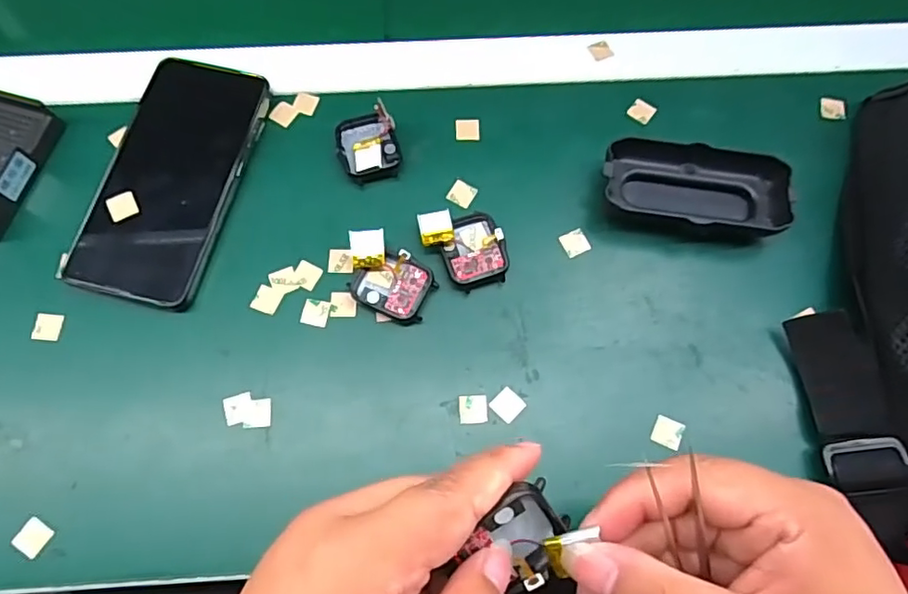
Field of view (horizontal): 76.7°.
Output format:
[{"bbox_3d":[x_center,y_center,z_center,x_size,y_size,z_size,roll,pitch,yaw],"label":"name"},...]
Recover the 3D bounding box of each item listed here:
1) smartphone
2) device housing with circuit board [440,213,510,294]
[{"bbox_3d":[-0.177,-0.075,0.359,0.078,0.008,0.159,14,76,1],"label":"smartphone"},{"bbox_3d":[0.012,-0.028,0.349,0.037,0.012,0.044,-16,72,-6],"label":"device housing with circuit board"}]

